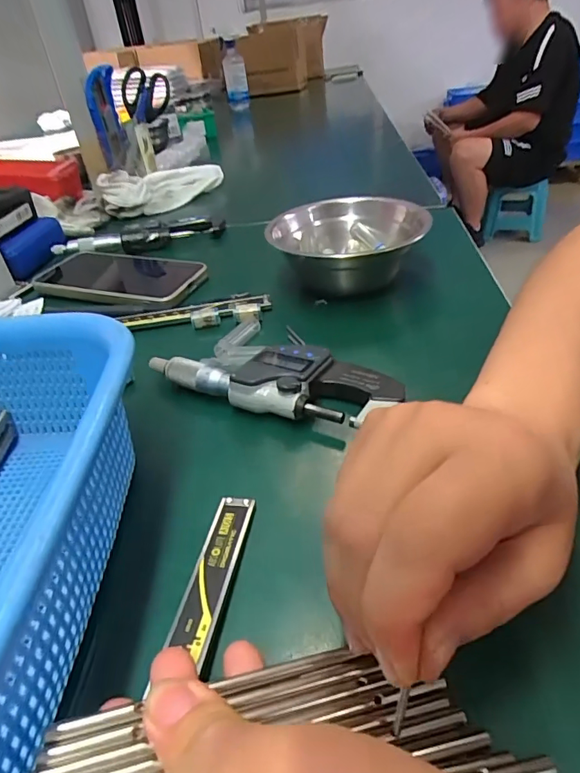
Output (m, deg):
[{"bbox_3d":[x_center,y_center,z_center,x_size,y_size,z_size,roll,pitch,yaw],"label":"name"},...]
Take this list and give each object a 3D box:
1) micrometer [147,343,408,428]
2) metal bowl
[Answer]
[{"bbox_3d":[-0.012,-0.006,0.288,0.151,0.023,0.050,10,39,22],"label":"micrometer"},{"bbox_3d":[0.047,-0.111,0.394,0.120,0.049,0.119,-5,36,3],"label":"metal bowl"}]

